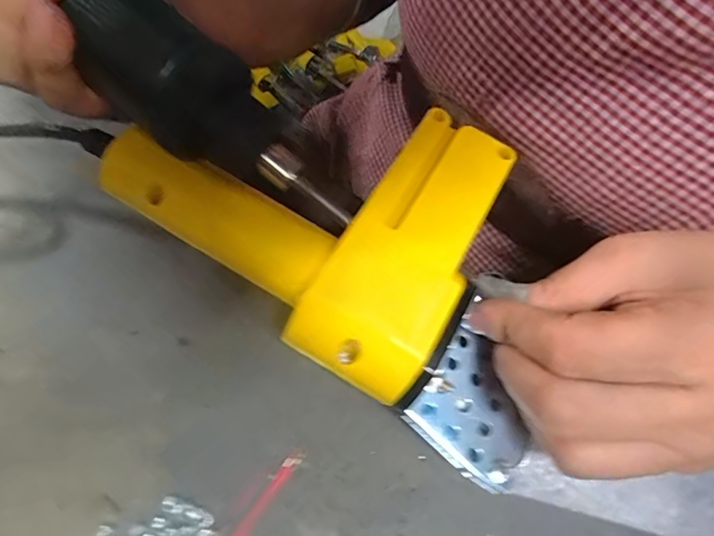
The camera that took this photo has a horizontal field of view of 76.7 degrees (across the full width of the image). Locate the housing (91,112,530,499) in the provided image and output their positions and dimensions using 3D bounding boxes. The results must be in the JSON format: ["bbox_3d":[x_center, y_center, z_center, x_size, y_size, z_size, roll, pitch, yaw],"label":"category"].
[{"bbox_3d":[0.004,-0.018,0.182,0.179,0.036,0.112,31,67,12],"label":"housing"}]

